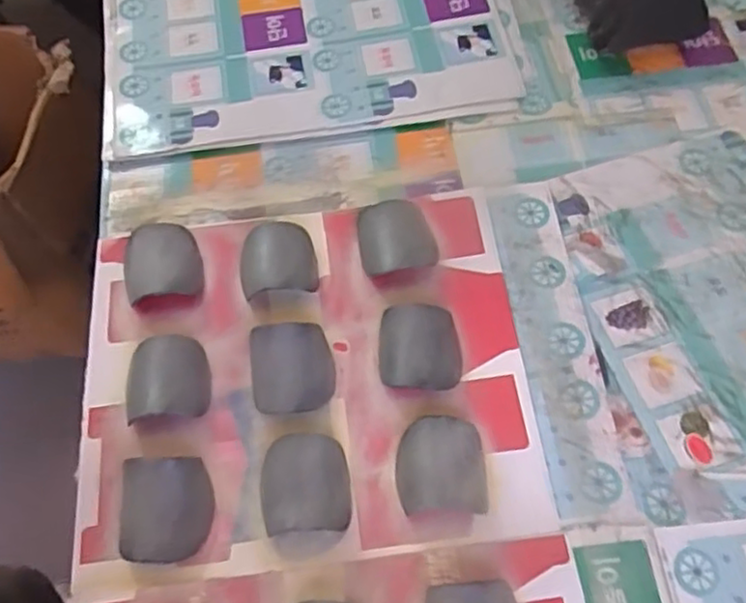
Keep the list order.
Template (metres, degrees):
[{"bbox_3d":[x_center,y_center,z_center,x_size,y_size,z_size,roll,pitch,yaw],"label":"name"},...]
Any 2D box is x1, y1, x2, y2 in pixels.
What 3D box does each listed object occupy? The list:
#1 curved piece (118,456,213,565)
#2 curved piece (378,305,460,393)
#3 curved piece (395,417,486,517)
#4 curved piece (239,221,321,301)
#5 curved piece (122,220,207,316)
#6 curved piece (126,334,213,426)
[{"bbox_3d":[-0.197,0.201,0.656,0.085,0.046,0.096,-3,62,-1],"label":"curved piece"},{"bbox_3d":[0.047,0.049,0.695,0.083,0.055,0.089,-2,62,-1],"label":"curved piece"},{"bbox_3d":[0.064,0.159,0.654,0.084,0.044,0.093,-2,62,0],"label":"curved piece"},{"bbox_3d":[-0.109,-0.045,0.780,0.088,0.044,0.101,-4,62,-2],"label":"curved piece"},{"bbox_3d":[-0.237,-0.041,0.766,0.088,0.045,0.101,-9,62,-4],"label":"curved piece"},{"bbox_3d":[-0.211,0.081,0.706,0.084,0.056,0.093,-7,62,-4],"label":"curved piece"}]

